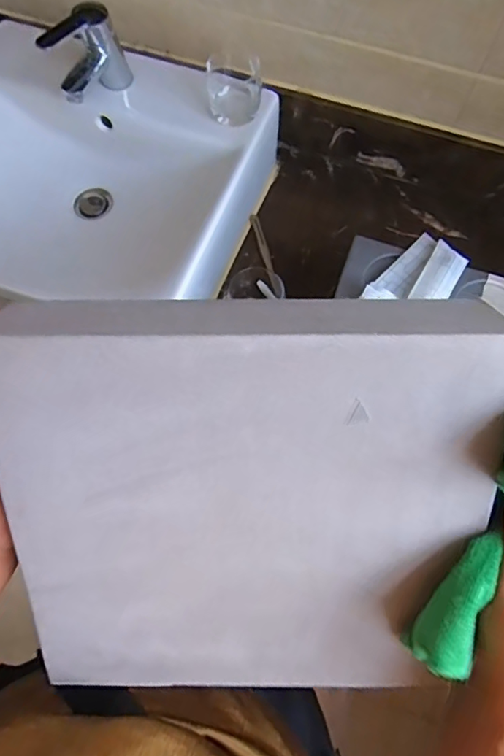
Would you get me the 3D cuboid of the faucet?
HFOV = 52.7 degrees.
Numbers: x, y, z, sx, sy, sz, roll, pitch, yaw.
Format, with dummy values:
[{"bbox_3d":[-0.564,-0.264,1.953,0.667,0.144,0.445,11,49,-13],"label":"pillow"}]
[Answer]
[{"bbox_3d":[-0.219,-0.432,0.695,0.048,0.109,0.133,34,72,11],"label":"faucet"}]

